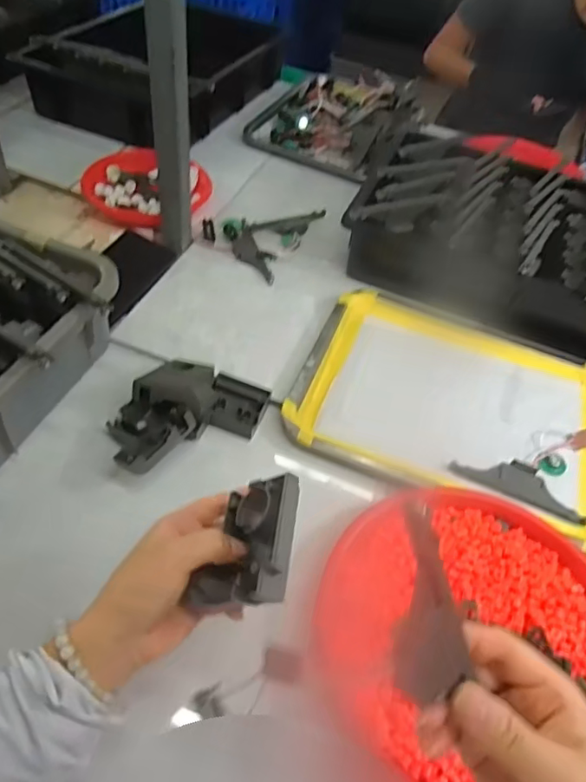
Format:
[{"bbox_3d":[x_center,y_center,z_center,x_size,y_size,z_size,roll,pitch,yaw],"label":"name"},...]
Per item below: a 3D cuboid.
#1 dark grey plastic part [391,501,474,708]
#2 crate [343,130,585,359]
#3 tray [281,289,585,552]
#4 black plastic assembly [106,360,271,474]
[{"bbox_3d":[0.057,0.090,0.231,0.035,0.091,0.005,-9,13,-13],"label":"dark grey plastic part"},{"bbox_3d":[0.318,-0.204,0.750,0.439,0.099,0.279,24,51,12],"label":"crate"},{"bbox_3d":[0.191,0.007,0.625,0.345,0.034,0.276,20,50,8],"label":"tray"},{"bbox_3d":[-0.107,0.011,0.547,0.165,0.060,0.103,-27,58,-27],"label":"black plastic assembly"}]

